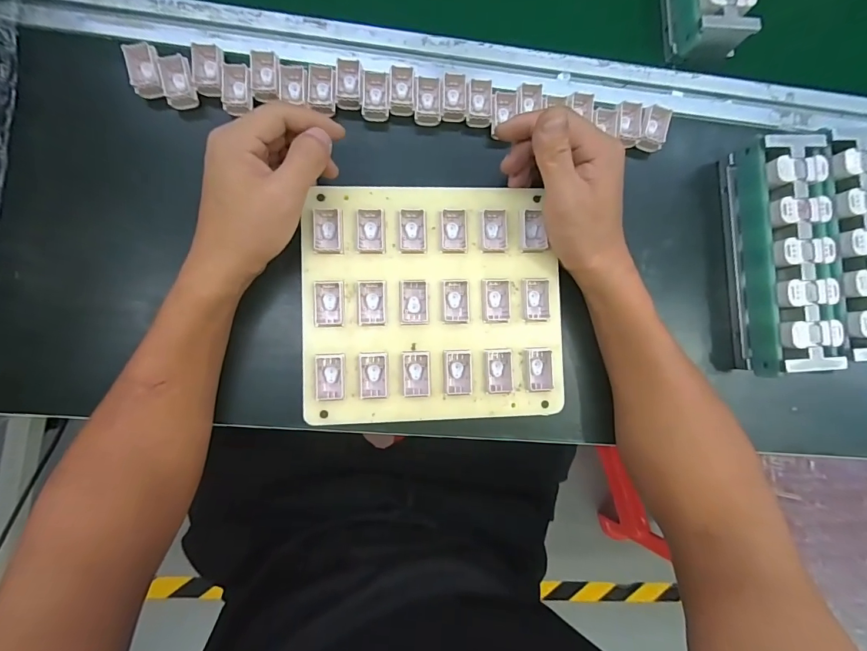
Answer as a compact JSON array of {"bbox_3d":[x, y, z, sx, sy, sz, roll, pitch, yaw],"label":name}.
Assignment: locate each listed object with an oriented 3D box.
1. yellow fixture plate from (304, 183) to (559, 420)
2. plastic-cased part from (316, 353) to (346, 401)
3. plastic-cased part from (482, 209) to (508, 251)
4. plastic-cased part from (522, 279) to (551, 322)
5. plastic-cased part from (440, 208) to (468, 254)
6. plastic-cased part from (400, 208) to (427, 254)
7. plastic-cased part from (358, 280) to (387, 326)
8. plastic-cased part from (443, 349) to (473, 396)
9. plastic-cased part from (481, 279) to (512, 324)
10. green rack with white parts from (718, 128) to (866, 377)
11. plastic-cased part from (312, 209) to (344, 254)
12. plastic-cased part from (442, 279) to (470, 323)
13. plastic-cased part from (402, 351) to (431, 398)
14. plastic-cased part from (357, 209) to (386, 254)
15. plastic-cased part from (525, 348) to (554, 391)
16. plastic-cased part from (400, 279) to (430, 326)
[{"bbox_3d":[0.001,-0.018,0.308,0.194,0.011,0.177,-1,88,-6],"label":"yellow fixture plate"},{"bbox_3d":[-0.076,0.038,0.297,0.020,0.011,0.034,0,88,-6],"label":"plastic-cased part"},{"bbox_3d":[0.049,-0.076,0.317,0.020,0.009,0.034,2,87,-6],"label":"plastic-cased part"},{"bbox_3d":[0.081,-0.020,0.317,0.022,0.010,0.033,-1,88,-6],"label":"plastic-cased part"},{"bbox_3d":[0.016,-0.073,0.313,0.022,0.012,0.035,-3,88,-6],"label":"plastic-cased part"},{"bbox_3d":[-0.016,-0.073,0.309,0.021,0.013,0.035,-1,88,-6],"label":"plastic-cased part"},{"bbox_3d":[-0.046,-0.017,0.305,0.021,0.011,0.034,-1,88,-6],"label":"plastic-cased part"},{"bbox_3d":[0.019,0.036,0.308,0.021,0.007,0.034,-2,88,-6],"label":"plastic-cased part"},{"bbox_3d":[0.049,-0.019,0.314,0.023,0.009,0.034,-2,88,-6],"label":"plastic-cased part"},{"bbox_3d":[0.319,-0.060,0.341,0.114,0.052,0.192,-3,88,-6],"label":"green rack with white parts"},{"bbox_3d":[-0.080,-0.071,0.304,0.022,0.010,0.033,-2,88,-6],"label":"plastic-cased part"},{"bbox_3d":[0.017,-0.019,0.310,0.021,0.010,0.033,-2,88,-6],"label":"plastic-cased part"},{"bbox_3d":[-0.013,0.037,0.303,0.021,0.009,0.034,-1,88,-6],"label":"plastic-cased part"},{"bbox_3d":[-0.048,-0.072,0.306,0.021,0.008,0.034,-1,88,-6],"label":"plastic-cased part"},{"bbox_3d":[0.082,0.034,0.314,0.021,0.009,0.033,-1,88,-6],"label":"plastic-cased part"},{"bbox_3d":[-0.015,-0.017,0.307,0.022,0.007,0.034,-1,88,-6],"label":"plastic-cased part"}]

